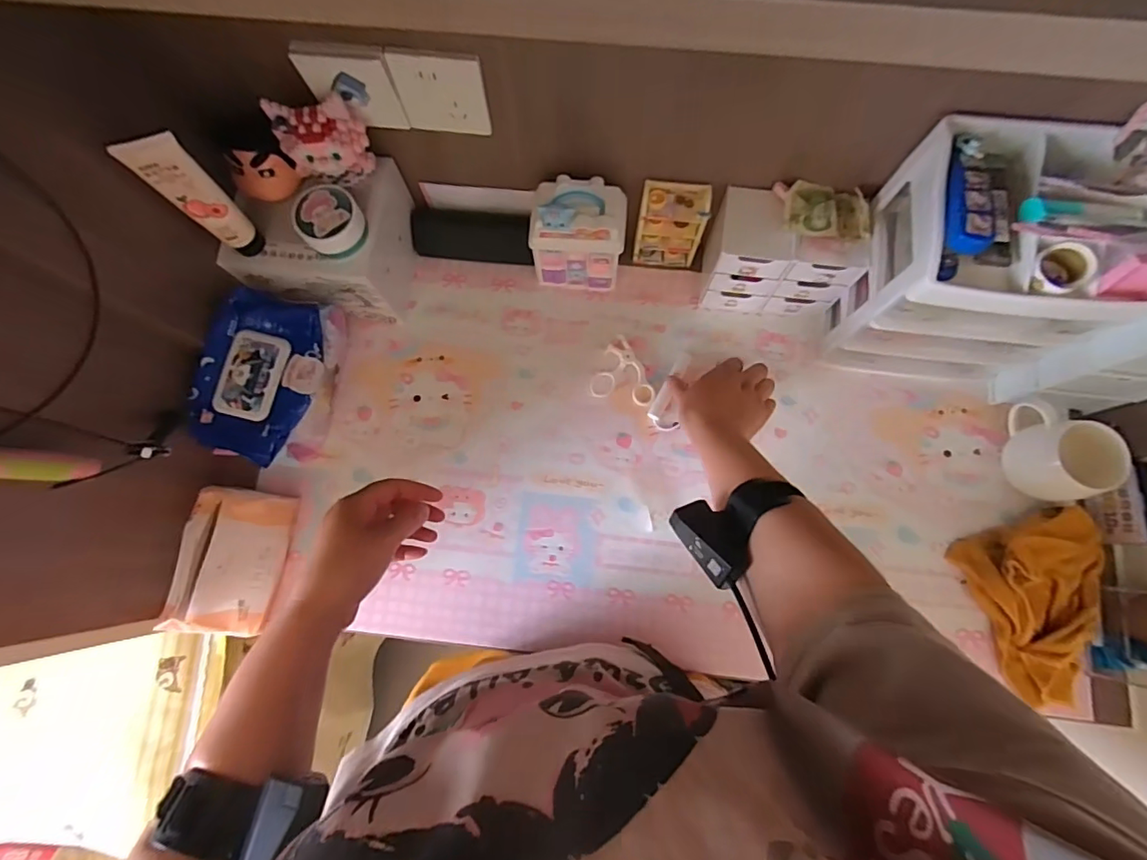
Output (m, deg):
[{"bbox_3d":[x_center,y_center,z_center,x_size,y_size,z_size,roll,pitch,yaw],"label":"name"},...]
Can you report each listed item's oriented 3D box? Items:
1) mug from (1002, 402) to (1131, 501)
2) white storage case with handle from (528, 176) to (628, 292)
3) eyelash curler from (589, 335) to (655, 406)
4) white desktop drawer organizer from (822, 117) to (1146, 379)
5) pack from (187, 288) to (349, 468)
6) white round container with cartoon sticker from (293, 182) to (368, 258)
[{"bbox_3d":[0.566,0.029,0.606,0.082,0.090,0.111,9,79,2],"label":"mug"},{"bbox_3d":[0.006,-0.238,0.629,0.110,0.141,0.071,5,79,1],"label":"white storage case with handle"},{"bbox_3d":[0.058,-0.064,0.658,0.072,0.017,0.090,-32,80,-6],"label":"eyelash curler"},{"bbox_3d":[0.434,-0.171,0.564,0.222,0.243,0.160,6,79,1],"label":"white desktop drawer organizer"},{"bbox_3d":[-0.356,-0.063,0.611,0.127,0.095,0.197,10,83,-11],"label":"pack"},{"bbox_3d":[-0.259,-0.223,0.560,0.064,0.050,0.067,0,78,1],"label":"white round container with cartoon sticker"}]

